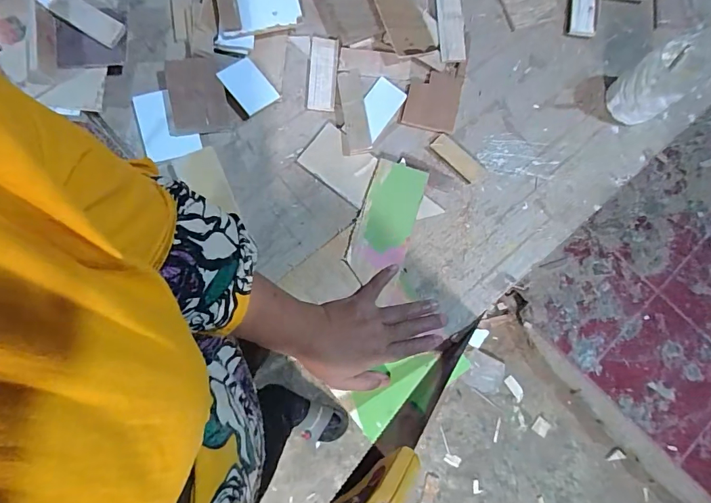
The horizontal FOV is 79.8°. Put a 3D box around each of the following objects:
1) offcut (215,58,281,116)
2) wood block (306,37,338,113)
[{"bbox_3d":[-0.132,-0.202,0.520,0.046,0.007,0.062,-40,94,-9],"label":"offcut"},{"bbox_3d":[-0.041,-0.221,0.531,0.035,0.013,0.093,4,80,-1],"label":"wood block"}]

